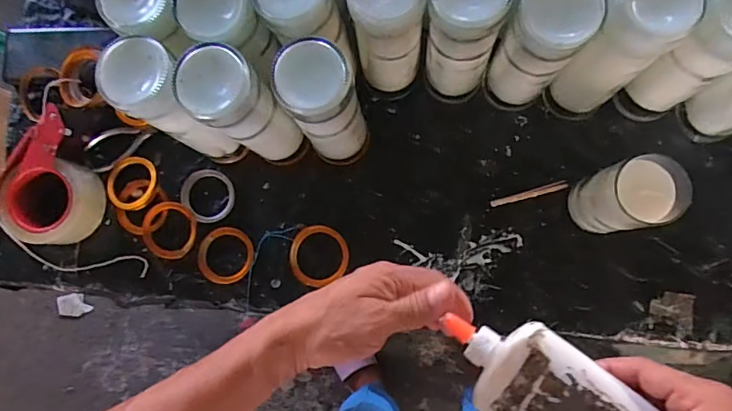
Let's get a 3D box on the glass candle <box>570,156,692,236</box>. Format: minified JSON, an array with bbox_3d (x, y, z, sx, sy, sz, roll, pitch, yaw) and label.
[{"bbox_3d":[0.266,-0.008,0.494,0.072,0.122,0.065,-9,84,4],"label":"glass candle"}]

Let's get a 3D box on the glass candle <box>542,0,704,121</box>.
[{"bbox_3d":[0.241,-0.149,0.475,0.067,0.200,0.066,0,85,5],"label":"glass candle"}]

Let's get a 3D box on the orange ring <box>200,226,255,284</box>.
[{"bbox_3d":[-0.173,0.063,0.588,0.066,0.007,0.069,0,85,5],"label":"orange ring"}]

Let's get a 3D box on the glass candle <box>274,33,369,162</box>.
[{"bbox_3d":[-0.039,-0.097,0.497,0.065,0.205,0.069,0,85,5],"label":"glass candle"}]

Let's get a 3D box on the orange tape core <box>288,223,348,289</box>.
[{"bbox_3d":[-0.058,0.060,0.577,0.071,0.006,0.071,0,85,5],"label":"orange tape core"}]

